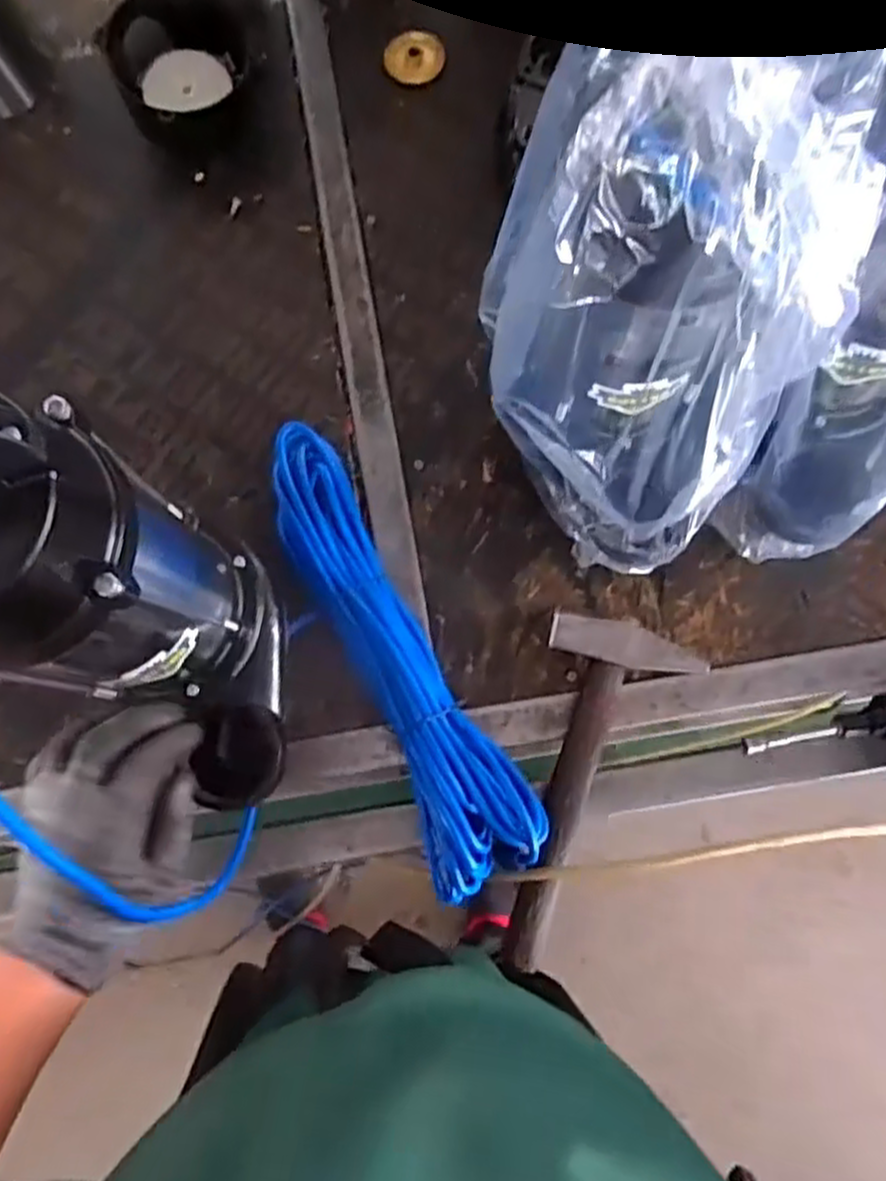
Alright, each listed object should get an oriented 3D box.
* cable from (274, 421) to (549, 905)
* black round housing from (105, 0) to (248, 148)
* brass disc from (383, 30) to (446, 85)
[{"bbox_3d":[-0.036,0.046,0.620,0.090,0.053,0.381,-25,79,-3],"label":"cable"},{"bbox_3d":[-0.249,-0.496,0.727,0.124,0.066,0.116,0,79,1],"label":"black round housing"},{"bbox_3d":[-0.028,-0.523,0.759,0.055,0.007,0.049,24,103,-10],"label":"brass disc"}]

